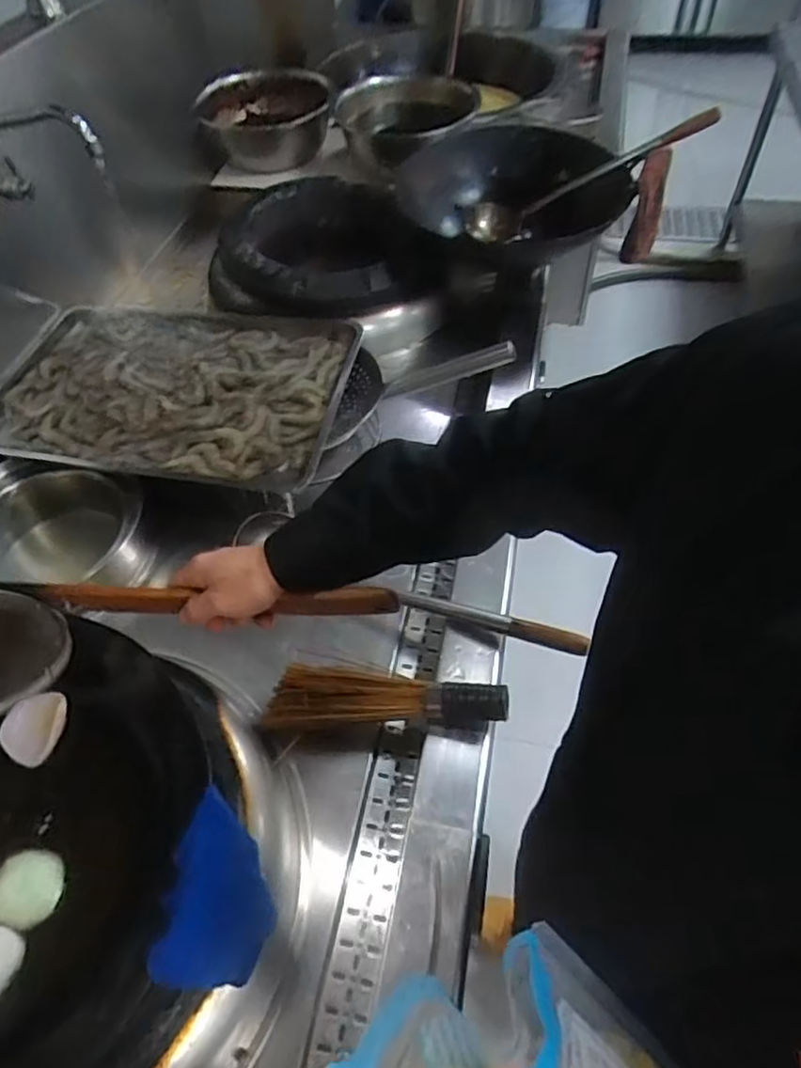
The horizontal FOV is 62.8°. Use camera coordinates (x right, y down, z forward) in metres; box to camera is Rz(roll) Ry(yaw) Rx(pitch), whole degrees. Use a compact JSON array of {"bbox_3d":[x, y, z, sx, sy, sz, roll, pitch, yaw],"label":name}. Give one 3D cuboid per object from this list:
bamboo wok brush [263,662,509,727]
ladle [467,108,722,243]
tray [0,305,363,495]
[{"bbox_3d":[-0.018,0.195,0.781,0.283,0.045,0.069,2,52,6],"label":"bamboo wok brush"},{"bbox_3d":[0.350,-0.679,1.247,0.456,0.063,0.085,-18,48,23],"label":"ladle"},{"bbox_3d":[-0.387,-0.249,1.078,0.589,0.040,0.378,9,53,11],"label":"tray"}]

